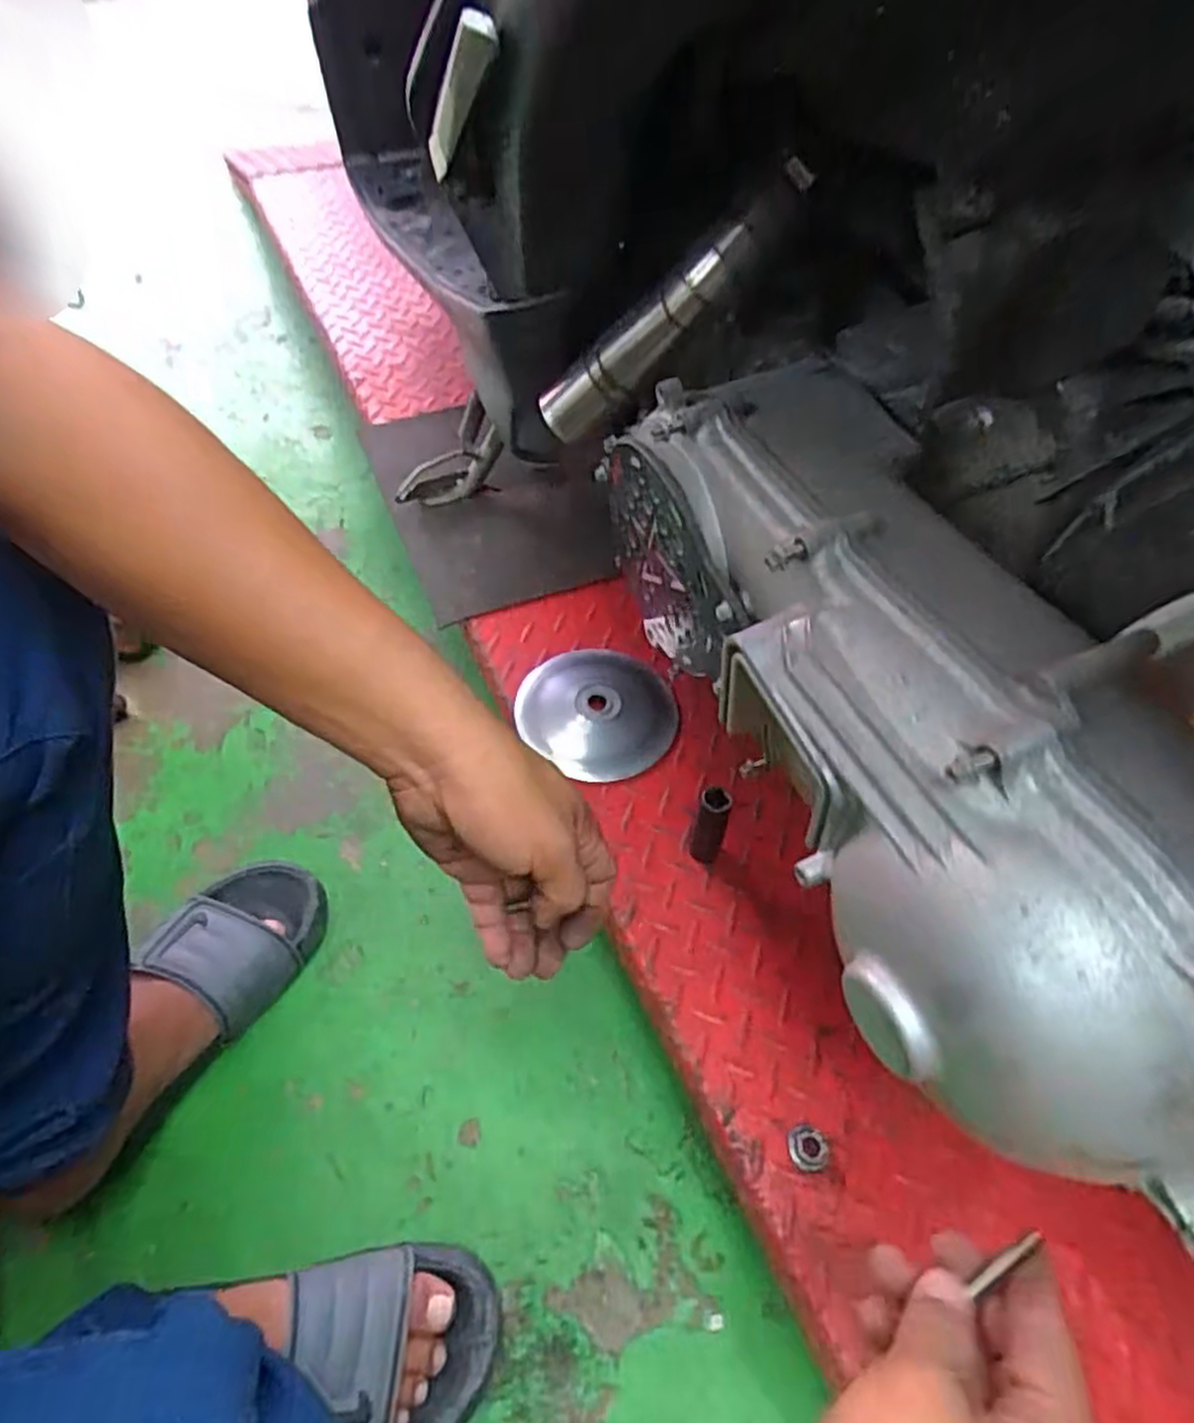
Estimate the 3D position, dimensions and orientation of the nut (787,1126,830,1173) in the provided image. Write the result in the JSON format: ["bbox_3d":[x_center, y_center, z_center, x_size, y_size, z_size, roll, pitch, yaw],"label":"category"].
[{"bbox_3d":[0.129,0.268,0.480,0.025,0.005,0.024,1,54,-2],"label":"nut"}]

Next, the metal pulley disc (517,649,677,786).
[{"bbox_3d":[0.003,-0.005,0.666,0.129,0.015,0.132,1,54,-2],"label":"metal pulley disc"}]

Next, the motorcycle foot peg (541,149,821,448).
[{"bbox_3d":[0.036,-0.232,0.469,0.033,0.211,0.034,32,49,-27],"label":"motorcycle foot peg"}]

